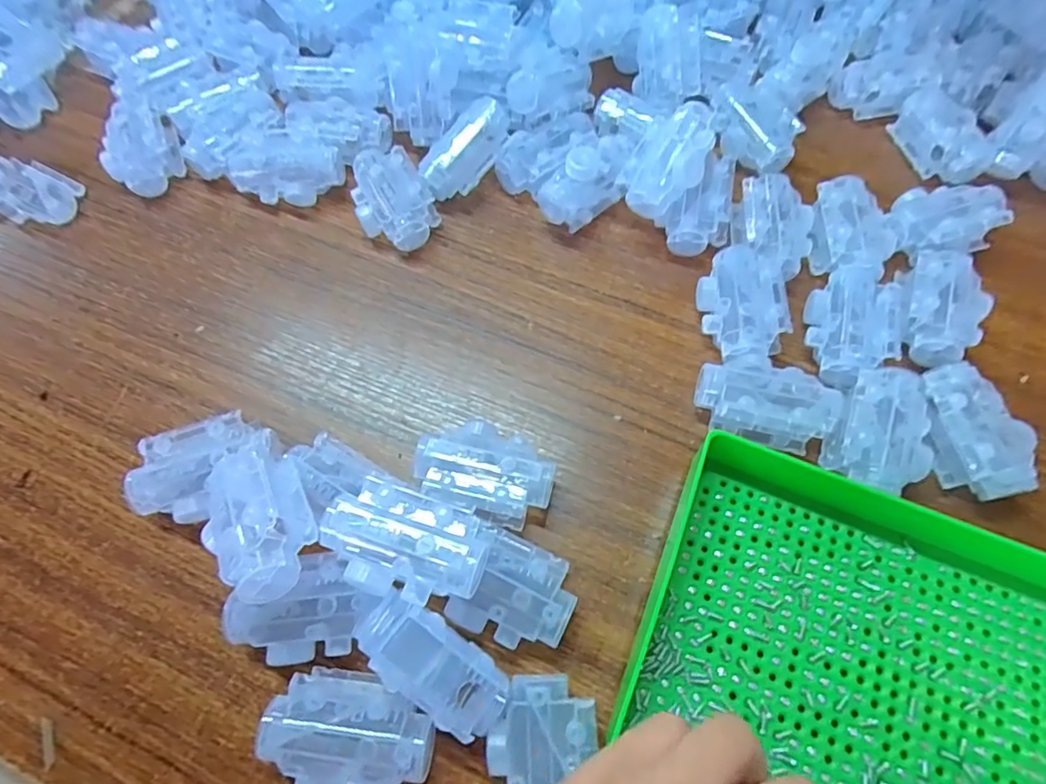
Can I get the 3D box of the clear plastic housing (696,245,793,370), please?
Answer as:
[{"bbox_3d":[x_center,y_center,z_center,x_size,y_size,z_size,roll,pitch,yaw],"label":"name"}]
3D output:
[{"bbox_3d":[0.126,-0.048,0.323,0.043,0.028,0.077,-2,65,0],"label":"clear plastic housing"}]

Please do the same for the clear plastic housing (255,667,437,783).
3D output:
[{"bbox_3d":[-0.072,0.146,0.236,0.068,0.027,0.046,9,66,5],"label":"clear plastic housing"}]

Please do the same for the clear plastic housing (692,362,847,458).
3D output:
[{"bbox_3d":[0.130,0.007,0.298,0.067,0.030,0.040,7,66,4],"label":"clear plastic housing"}]

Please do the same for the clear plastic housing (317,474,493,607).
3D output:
[{"bbox_3d":[-0.050,0.067,0.241,0.067,0.029,0.042,16,67,8],"label":"clear plastic housing"}]

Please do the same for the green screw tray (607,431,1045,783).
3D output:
[{"bbox_3d":[0.175,0.125,0.237,0.237,0.039,0.152,21,67,10],"label":"green screw tray"}]

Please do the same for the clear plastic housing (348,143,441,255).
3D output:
[{"bbox_3d":[-0.085,-0.124,0.359,0.047,0.030,0.068,-25,67,-10],"label":"clear plastic housing"}]

